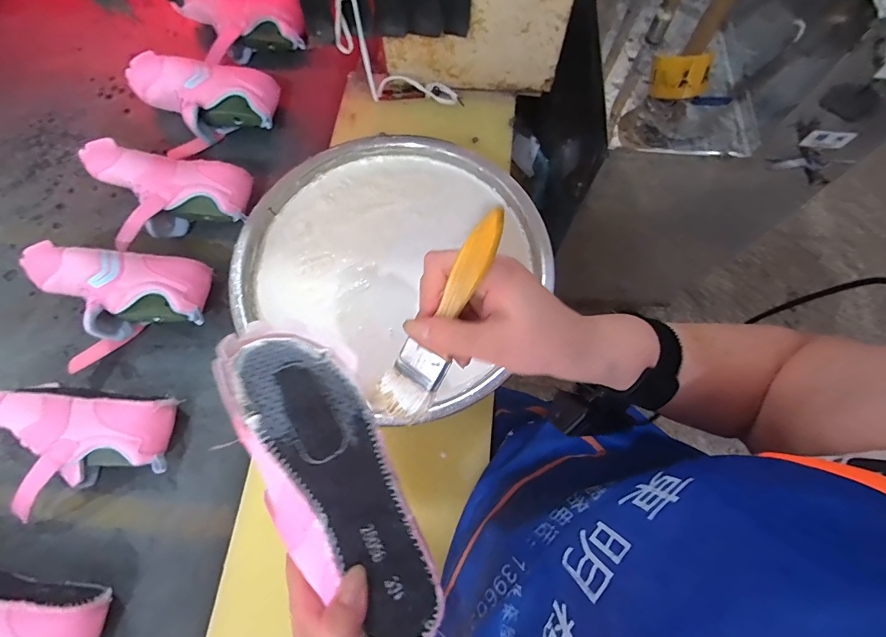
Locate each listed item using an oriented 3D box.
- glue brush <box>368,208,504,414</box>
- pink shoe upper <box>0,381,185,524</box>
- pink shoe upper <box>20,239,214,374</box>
[{"bbox_3d":[-0.001,0.006,0.266,0.035,0.012,0.159,36,115,11],"label":"glue brush"},{"bbox_3d":[-0.437,0.151,0.476,0.223,0.082,0.149,8,69,3],"label":"pink shoe upper"},{"bbox_3d":[-0.430,-0.008,0.536,0.226,0.085,0.150,4,69,1],"label":"pink shoe upper"}]

